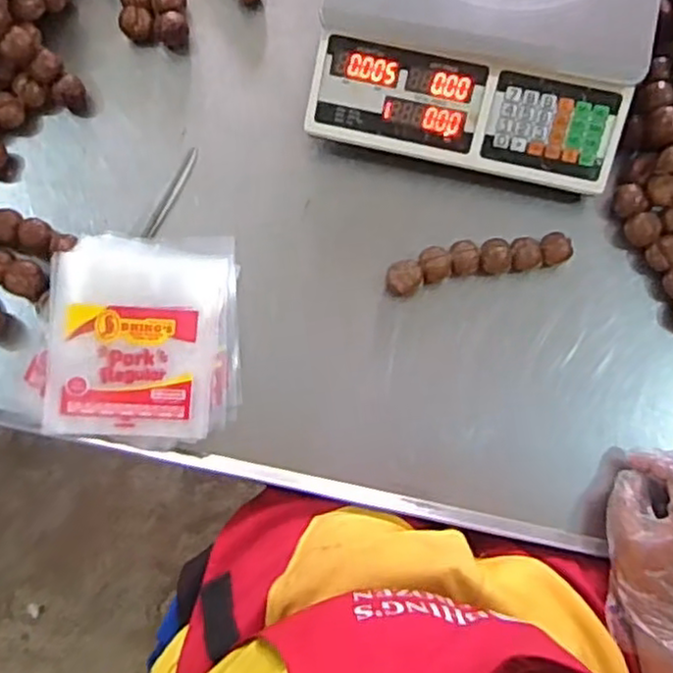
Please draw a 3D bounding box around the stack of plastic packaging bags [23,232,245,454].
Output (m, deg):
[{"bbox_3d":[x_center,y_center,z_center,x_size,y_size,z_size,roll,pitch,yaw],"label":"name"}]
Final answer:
[{"bbox_3d":[-0.198,-0.001,0.713,0.195,0.034,0.217,3,78,0],"label":"stack of plastic packaging bags"}]

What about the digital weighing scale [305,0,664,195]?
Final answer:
[{"bbox_3d":[0.155,-0.343,0.722,0.326,0.090,0.321,13,78,2],"label":"digital weighing scale"}]

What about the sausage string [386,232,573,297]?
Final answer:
[{"bbox_3d":[0.144,-0.078,0.719,0.189,0.035,0.043,-13,79,-3],"label":"sausage string"}]

